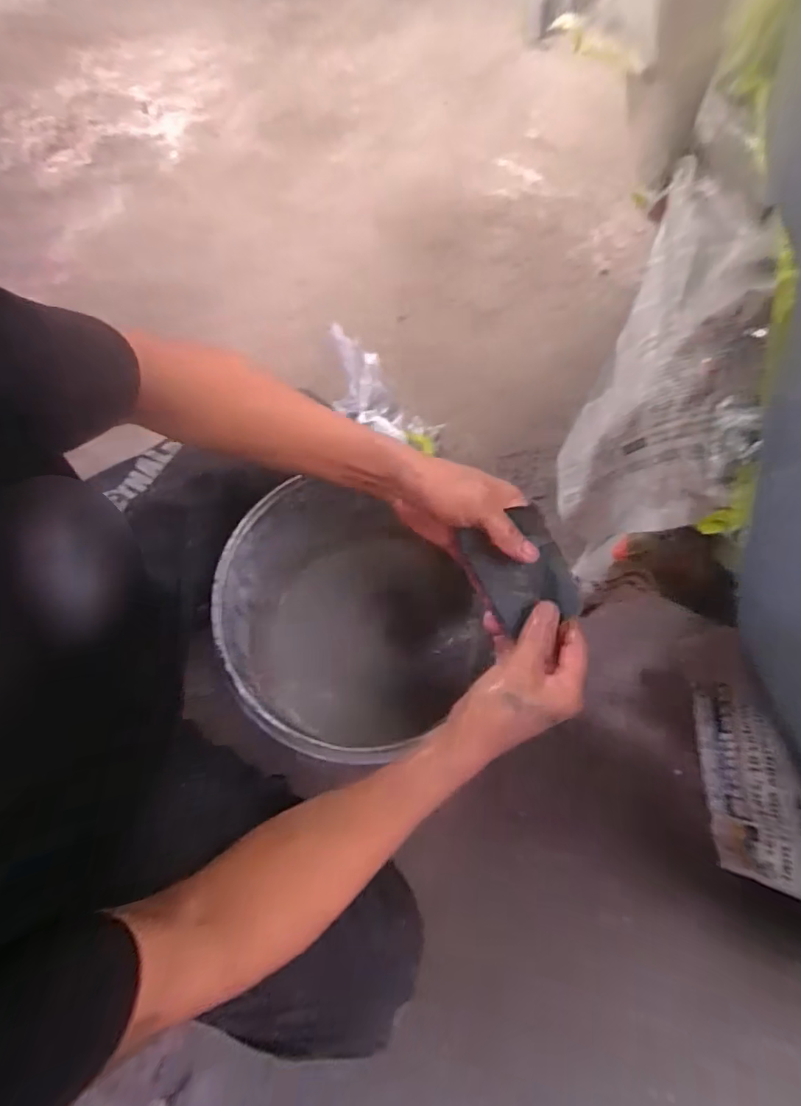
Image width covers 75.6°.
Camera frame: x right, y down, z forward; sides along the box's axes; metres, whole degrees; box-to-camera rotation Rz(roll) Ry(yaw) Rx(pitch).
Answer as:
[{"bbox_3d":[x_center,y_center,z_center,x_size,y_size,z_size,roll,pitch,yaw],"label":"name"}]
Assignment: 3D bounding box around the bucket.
[{"bbox_3d":[-0.061,0.074,0.602,0.259,0.193,0.295,11,67,3],"label":"bucket"}]

